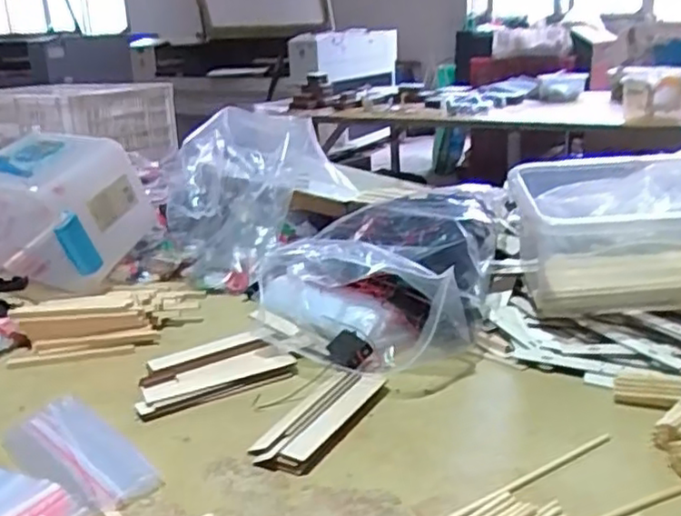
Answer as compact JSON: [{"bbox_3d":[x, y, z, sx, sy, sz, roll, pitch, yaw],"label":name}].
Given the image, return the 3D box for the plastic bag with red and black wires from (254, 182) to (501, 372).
[{"bbox_3d":[0.036,0.015,0.819,0.266,0.123,0.307,5,21,19],"label":"plastic bag with red and black wires"}]

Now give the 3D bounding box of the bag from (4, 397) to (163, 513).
[{"bbox_3d":[-0.232,0.172,0.591,0.075,0.015,0.175,-20,26,-41],"label":"bag"}]

